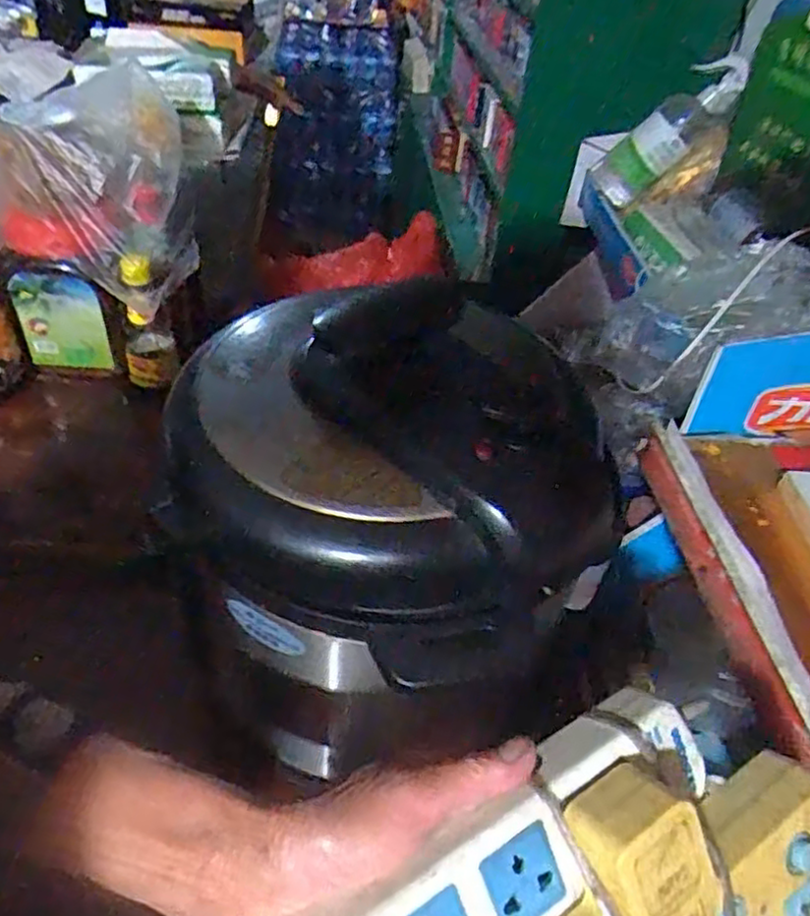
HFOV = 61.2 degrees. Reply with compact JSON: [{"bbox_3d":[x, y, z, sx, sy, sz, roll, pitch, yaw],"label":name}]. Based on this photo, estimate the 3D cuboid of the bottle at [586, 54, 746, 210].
[{"bbox_3d":[0.352,-0.435,0.912,0.064,0.217,0.077,31,25,-42],"label":"bottle"}]

